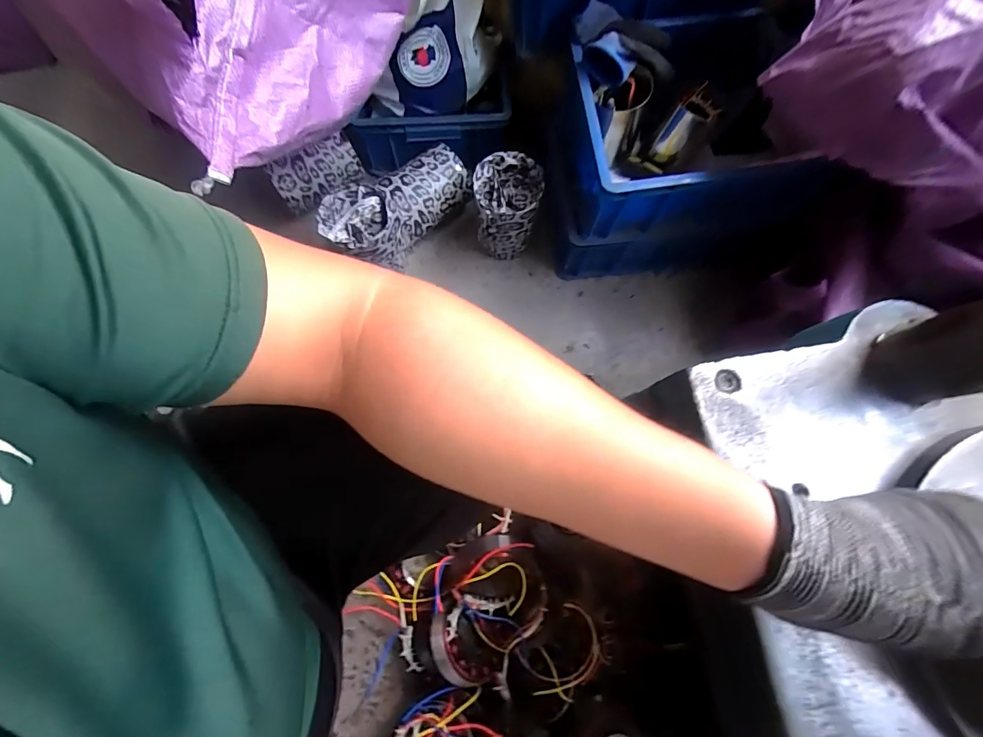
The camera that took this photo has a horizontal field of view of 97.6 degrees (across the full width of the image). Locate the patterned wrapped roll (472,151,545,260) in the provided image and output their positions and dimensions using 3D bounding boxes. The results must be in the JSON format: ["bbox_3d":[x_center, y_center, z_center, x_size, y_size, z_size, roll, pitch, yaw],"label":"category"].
[{"bbox_3d":[0.026,-0.296,0.800,0.116,0.138,0.126,0,77,-1],"label":"patterned wrapped roll"}]

